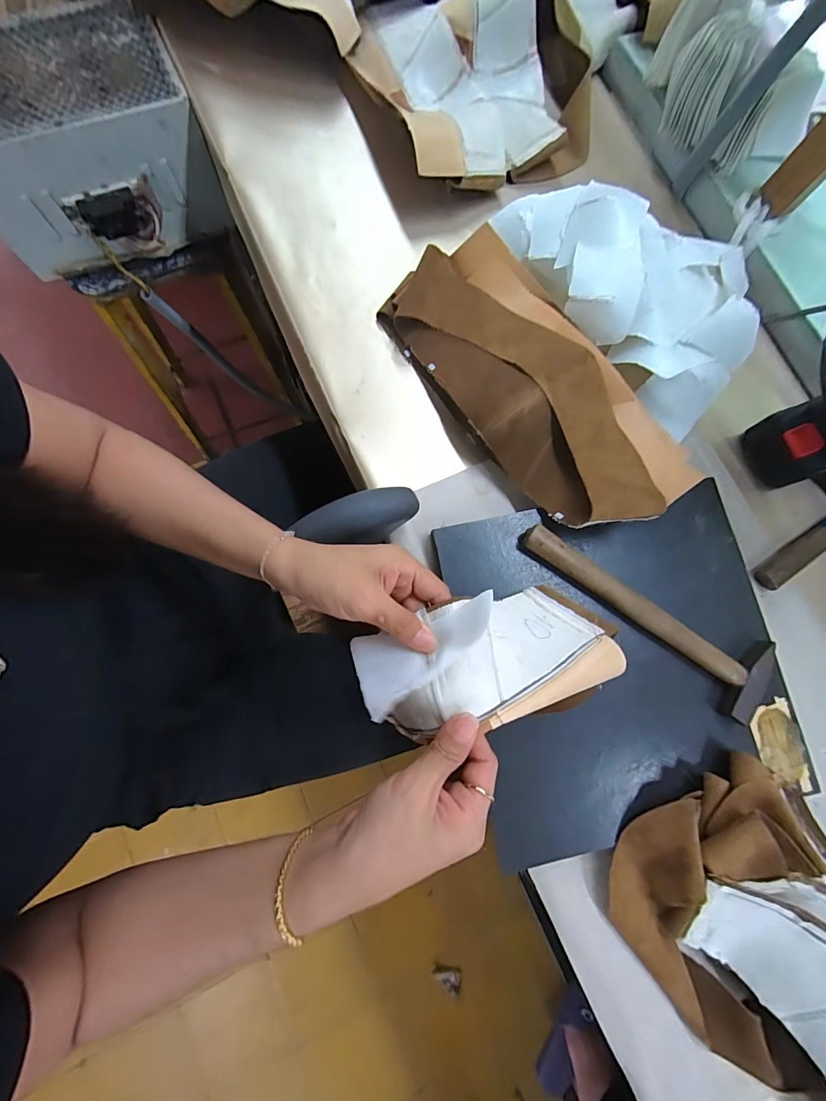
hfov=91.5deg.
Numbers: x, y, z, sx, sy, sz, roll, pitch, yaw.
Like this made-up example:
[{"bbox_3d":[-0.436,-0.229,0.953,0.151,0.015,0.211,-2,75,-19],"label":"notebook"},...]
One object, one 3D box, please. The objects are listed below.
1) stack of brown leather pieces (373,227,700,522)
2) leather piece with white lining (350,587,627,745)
[{"bbox_3d":[0.117,-0.174,0.408,0.148,0.064,0.351,-33,82,-7],"label":"stack of brown leather pieces"},{"bbox_3d":[0.066,0.081,0.301,0.209,0.068,0.092,-5,78,-24],"label":"leather piece with white lining"}]

